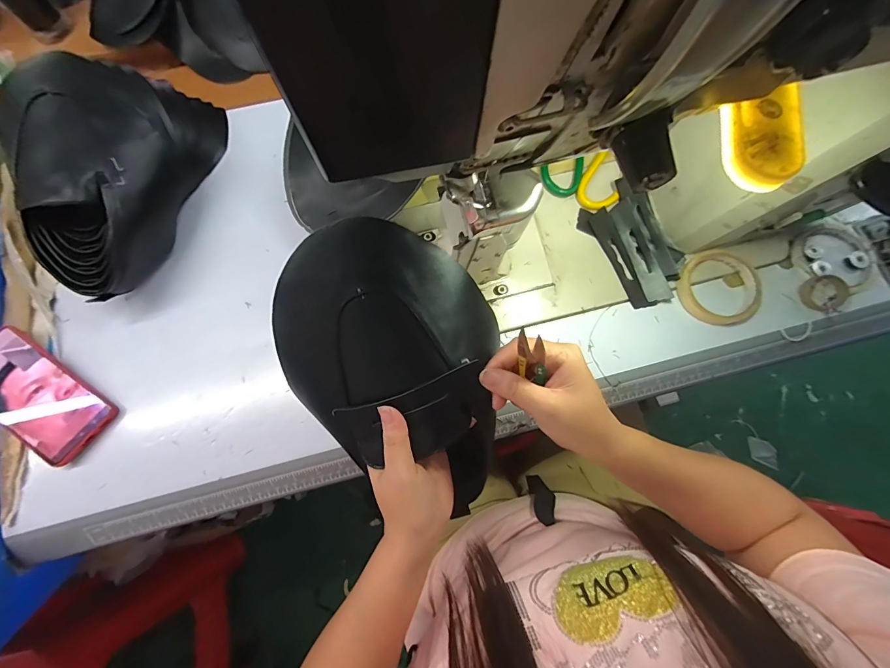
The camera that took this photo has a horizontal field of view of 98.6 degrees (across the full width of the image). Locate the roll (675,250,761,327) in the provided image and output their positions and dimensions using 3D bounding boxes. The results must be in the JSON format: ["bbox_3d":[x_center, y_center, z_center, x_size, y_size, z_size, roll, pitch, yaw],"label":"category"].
[{"bbox_3d":[0.327,-0.054,0.458,0.090,0.028,0.090,0,76,0],"label":"roll"}]

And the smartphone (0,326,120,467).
[{"bbox_3d":[-0.462,0.064,0.427,0.175,0.016,0.078,36,69,4],"label":"smartphone"}]

